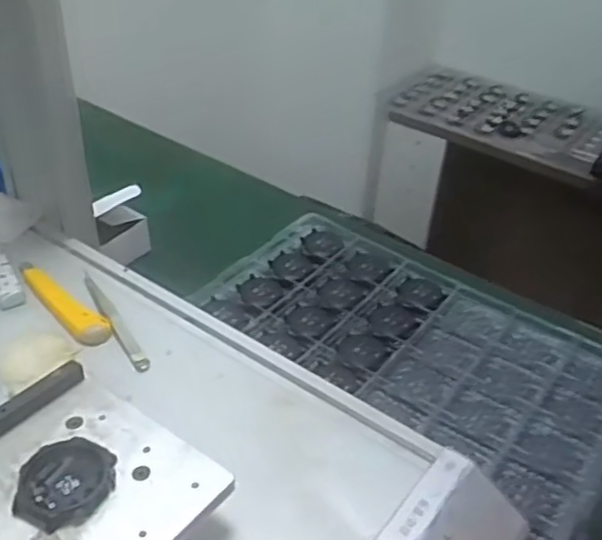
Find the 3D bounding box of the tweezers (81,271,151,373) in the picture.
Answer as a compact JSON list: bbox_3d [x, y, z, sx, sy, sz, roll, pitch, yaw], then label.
[{"bbox_3d":[-0.155,0.039,0.571,0.012,0.005,0.129,-20,43,-29],"label":"tweezers"}]

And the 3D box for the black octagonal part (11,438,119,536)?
[{"bbox_3d":[-0.134,0.120,0.396,0.049,0.008,0.054,19,39,19],"label":"black octagonal part"}]

